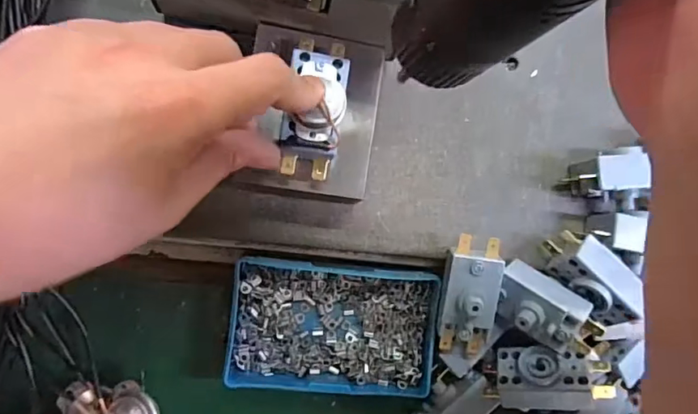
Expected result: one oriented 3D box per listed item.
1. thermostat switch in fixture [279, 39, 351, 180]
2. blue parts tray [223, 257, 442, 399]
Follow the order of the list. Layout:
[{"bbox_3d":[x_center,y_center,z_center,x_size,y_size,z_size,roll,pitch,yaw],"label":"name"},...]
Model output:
[{"bbox_3d":[-0.016,-0.046,0.236,0.027,0.023,0.063,9,89,-8],"label":"thermostat switch in fixture"},{"bbox_3d":[-0.008,0.069,0.289,0.115,0.022,0.070,7,86,-9],"label":"blue parts tray"}]

